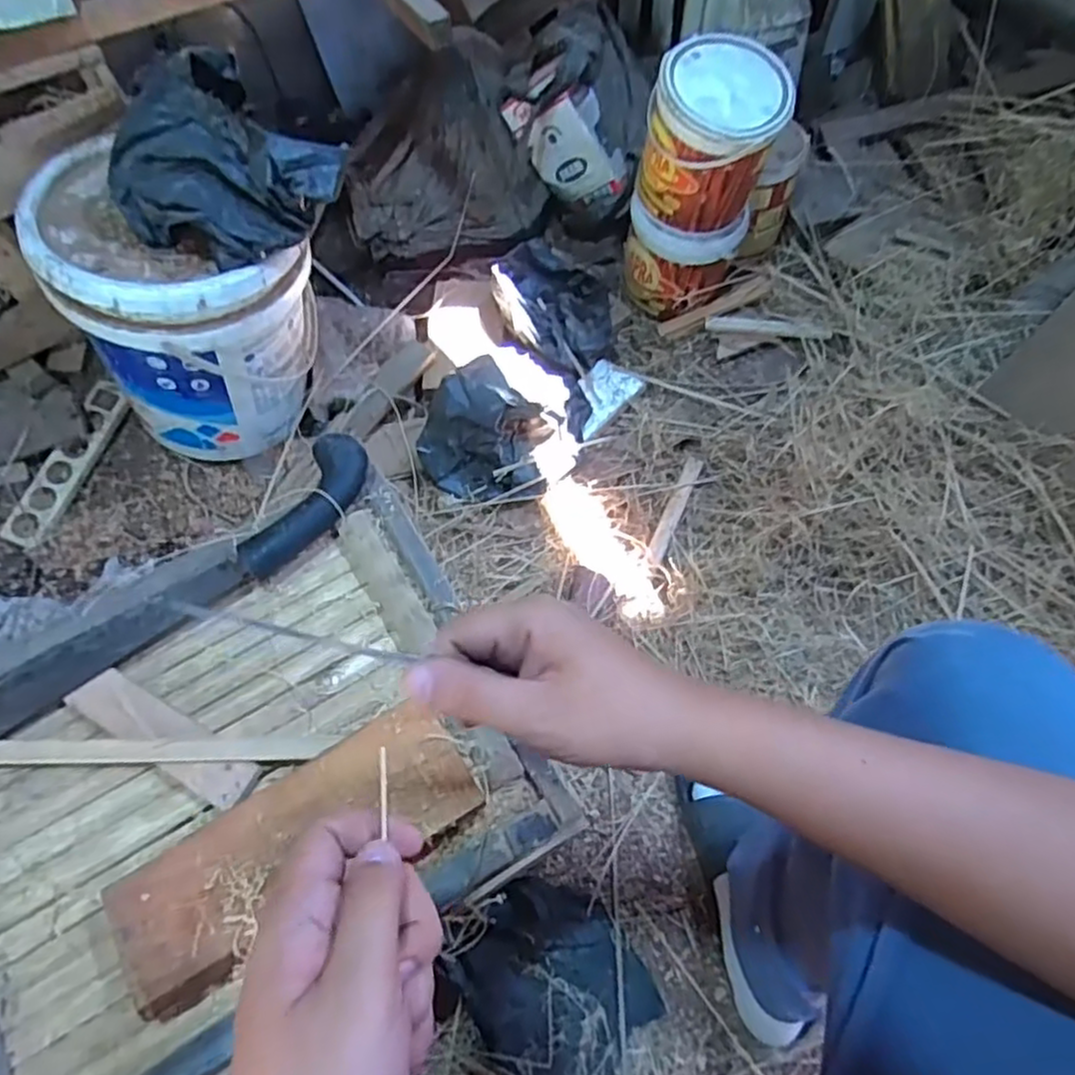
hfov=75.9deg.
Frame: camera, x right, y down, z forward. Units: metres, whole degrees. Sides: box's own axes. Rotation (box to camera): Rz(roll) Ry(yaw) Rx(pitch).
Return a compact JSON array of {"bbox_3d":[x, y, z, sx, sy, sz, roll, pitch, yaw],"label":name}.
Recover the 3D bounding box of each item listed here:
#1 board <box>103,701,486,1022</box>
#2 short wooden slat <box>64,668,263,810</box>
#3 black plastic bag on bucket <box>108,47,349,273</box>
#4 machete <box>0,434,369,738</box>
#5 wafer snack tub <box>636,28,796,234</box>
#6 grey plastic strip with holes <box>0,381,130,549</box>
[{"bbox_3d":[-0.152,0.197,0.445,0.224,0.019,0.088,-30,65,-14],"label":"board"},{"bbox_3d":[-0.268,0.142,0.493,0.151,0.008,0.035,26,65,15],"label":"short wooden slat"},{"bbox_3d":[-0.345,-0.408,0.751,0.199,0.127,0.190,30,66,17],"label":"black plastic bag on bucket"},{"bbox_3d":[-0.276,0.042,0.532,0.353,0.034,0.058,-40,67,-18],"label":"machete"},{"bbox_3d":[0.253,-0.557,0.972,0.175,0.189,0.170,-1,61,1],"label":"wafer snack tub"},{"bbox_3d":[-0.693,-0.111,1.020,0.060,0.015,0.273,23,72,-8],"label":"grey plastic strip with holes"}]

